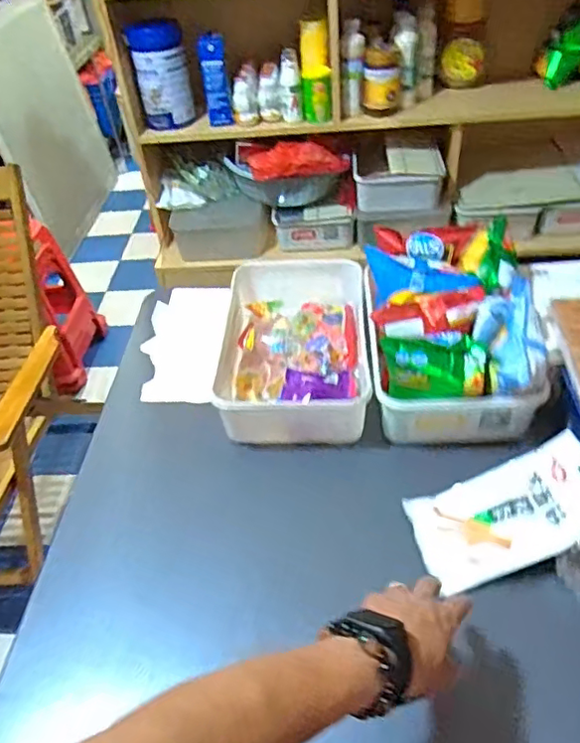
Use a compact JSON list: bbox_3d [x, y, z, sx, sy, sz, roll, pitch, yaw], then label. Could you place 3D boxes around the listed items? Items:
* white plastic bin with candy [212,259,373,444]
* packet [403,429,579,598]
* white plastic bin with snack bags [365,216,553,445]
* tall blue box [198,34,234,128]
[{"bbox_3d":[0.010,-0.042,0.914,0.214,0.106,0.299,-1,42,5],"label":"white plastic bin with candy"},{"bbox_3d":[0.261,0.164,0.697,0.226,0.025,0.130,-26,39,7],"label":"packet"},{"bbox_3d":[0.233,-0.060,0.866,0.226,0.162,0.326,-2,42,4],"label":"white plastic bin with snack bags"},{"bbox_3d":[-0.179,-0.702,1.416,0.063,0.198,0.038,-10,42,-4],"label":"tall blue box"}]

